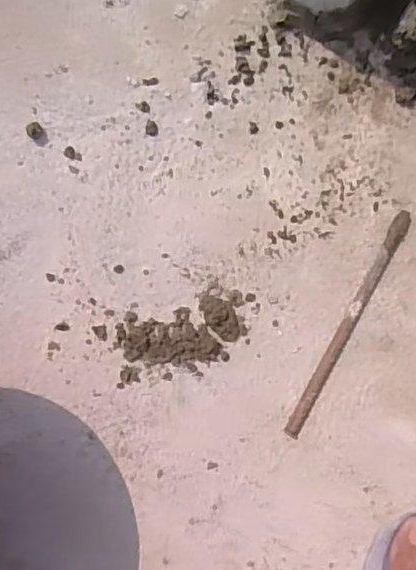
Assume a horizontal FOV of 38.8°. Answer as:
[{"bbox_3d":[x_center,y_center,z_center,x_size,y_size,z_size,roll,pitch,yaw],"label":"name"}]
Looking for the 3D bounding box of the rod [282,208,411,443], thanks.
[{"bbox_3d":[0.113,0.029,0.467,0.013,0.009,0.199,30,82,-1],"label":"rod"}]

